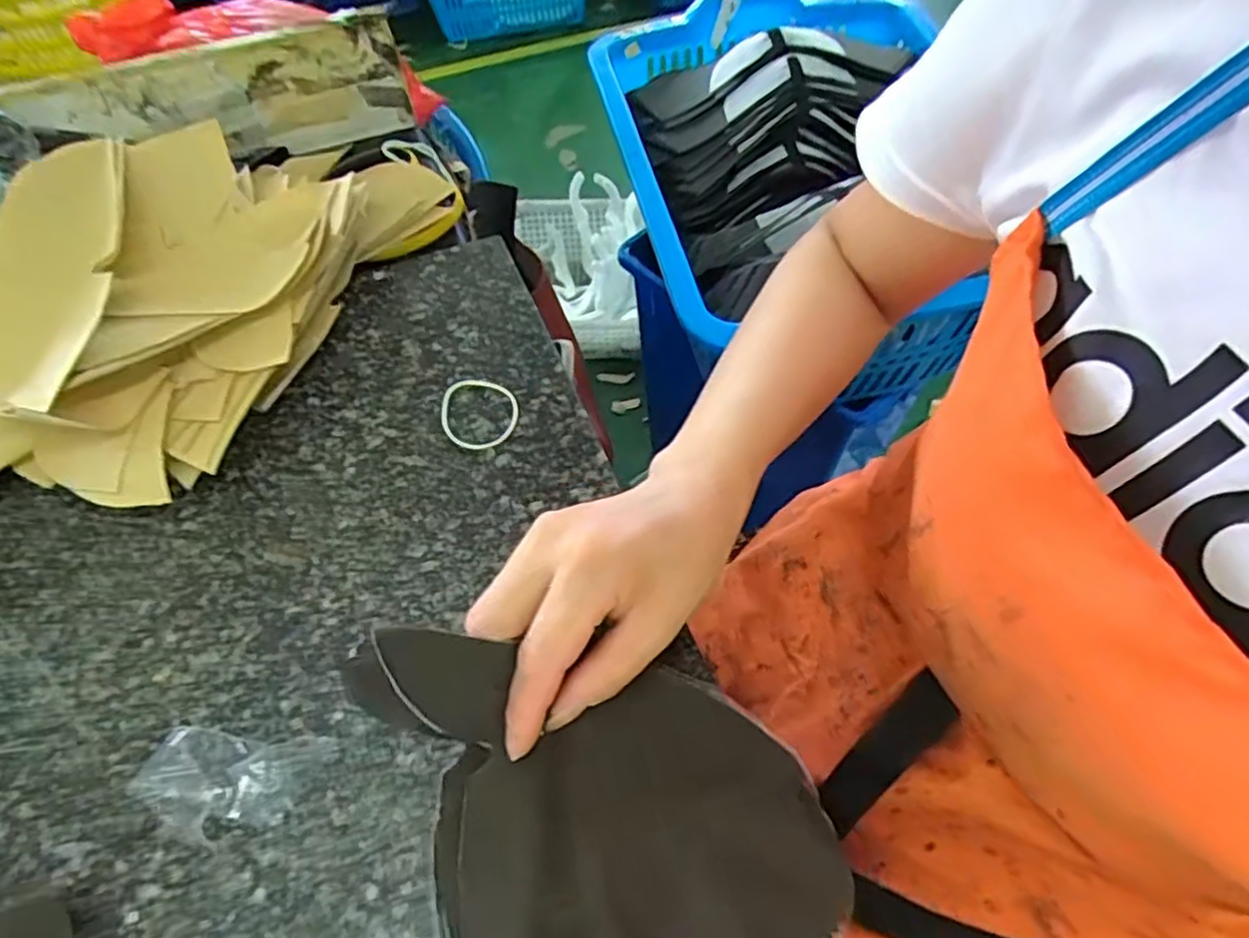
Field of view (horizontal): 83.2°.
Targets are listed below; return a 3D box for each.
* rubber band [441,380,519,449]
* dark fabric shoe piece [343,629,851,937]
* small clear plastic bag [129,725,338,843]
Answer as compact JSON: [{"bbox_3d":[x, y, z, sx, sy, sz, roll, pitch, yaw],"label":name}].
[{"bbox_3d":[-0.082,-0.032,0.396,0.043,0.004,0.049,-4,58,-3],"label":"rubber band"},{"bbox_3d":[-0.010,0.148,0.247,0.176,0.055,0.175,-5,58,-4],"label":"dark fabric shoe piece"},{"bbox_3d":[-0.166,0.132,0.295,0.077,0.004,0.040,3,58,2],"label":"small clear plastic bag"}]

